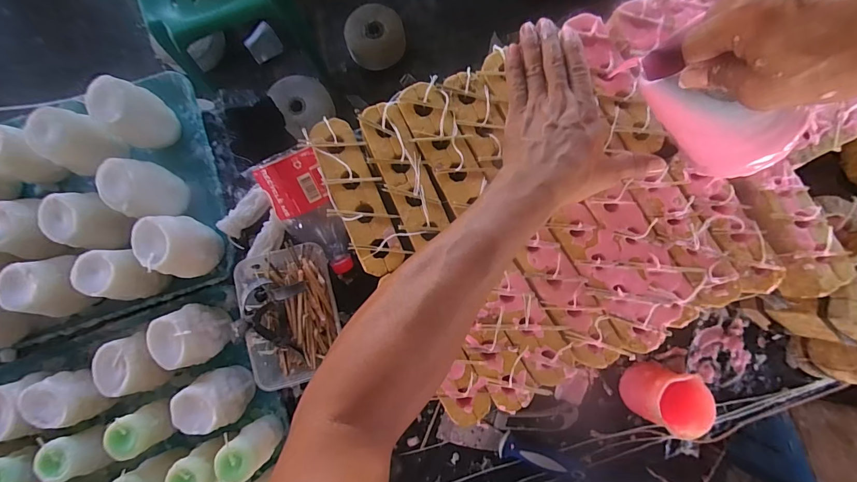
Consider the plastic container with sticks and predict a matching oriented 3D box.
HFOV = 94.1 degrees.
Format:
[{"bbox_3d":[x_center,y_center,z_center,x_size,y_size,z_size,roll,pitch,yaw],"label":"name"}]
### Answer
[{"bbox_3d":[-0.185,0.096,0.535,0.123,0.052,0.182,-15,86,-2],"label":"plastic container with sticks"}]

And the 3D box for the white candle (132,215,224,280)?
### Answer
[{"bbox_3d":[-0.353,0.010,0.573,0.065,0.104,0.081,-28,86,-2],"label":"white candle"}]

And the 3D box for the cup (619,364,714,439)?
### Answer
[{"bbox_3d":[0.325,0.214,0.551,0.079,0.095,0.081,18,86,1],"label":"cup"}]

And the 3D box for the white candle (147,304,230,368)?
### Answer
[{"bbox_3d":[-0.338,0.136,0.576,0.074,0.101,0.068,42,86,3],"label":"white candle"}]

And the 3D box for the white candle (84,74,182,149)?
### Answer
[{"bbox_3d":[-0.422,-0.180,0.589,0.083,0.111,0.075,28,86,2],"label":"white candle"}]

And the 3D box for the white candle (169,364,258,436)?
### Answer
[{"bbox_3d":[-0.301,0.226,0.569,0.068,0.102,0.077,-27,86,-2],"label":"white candle"}]

